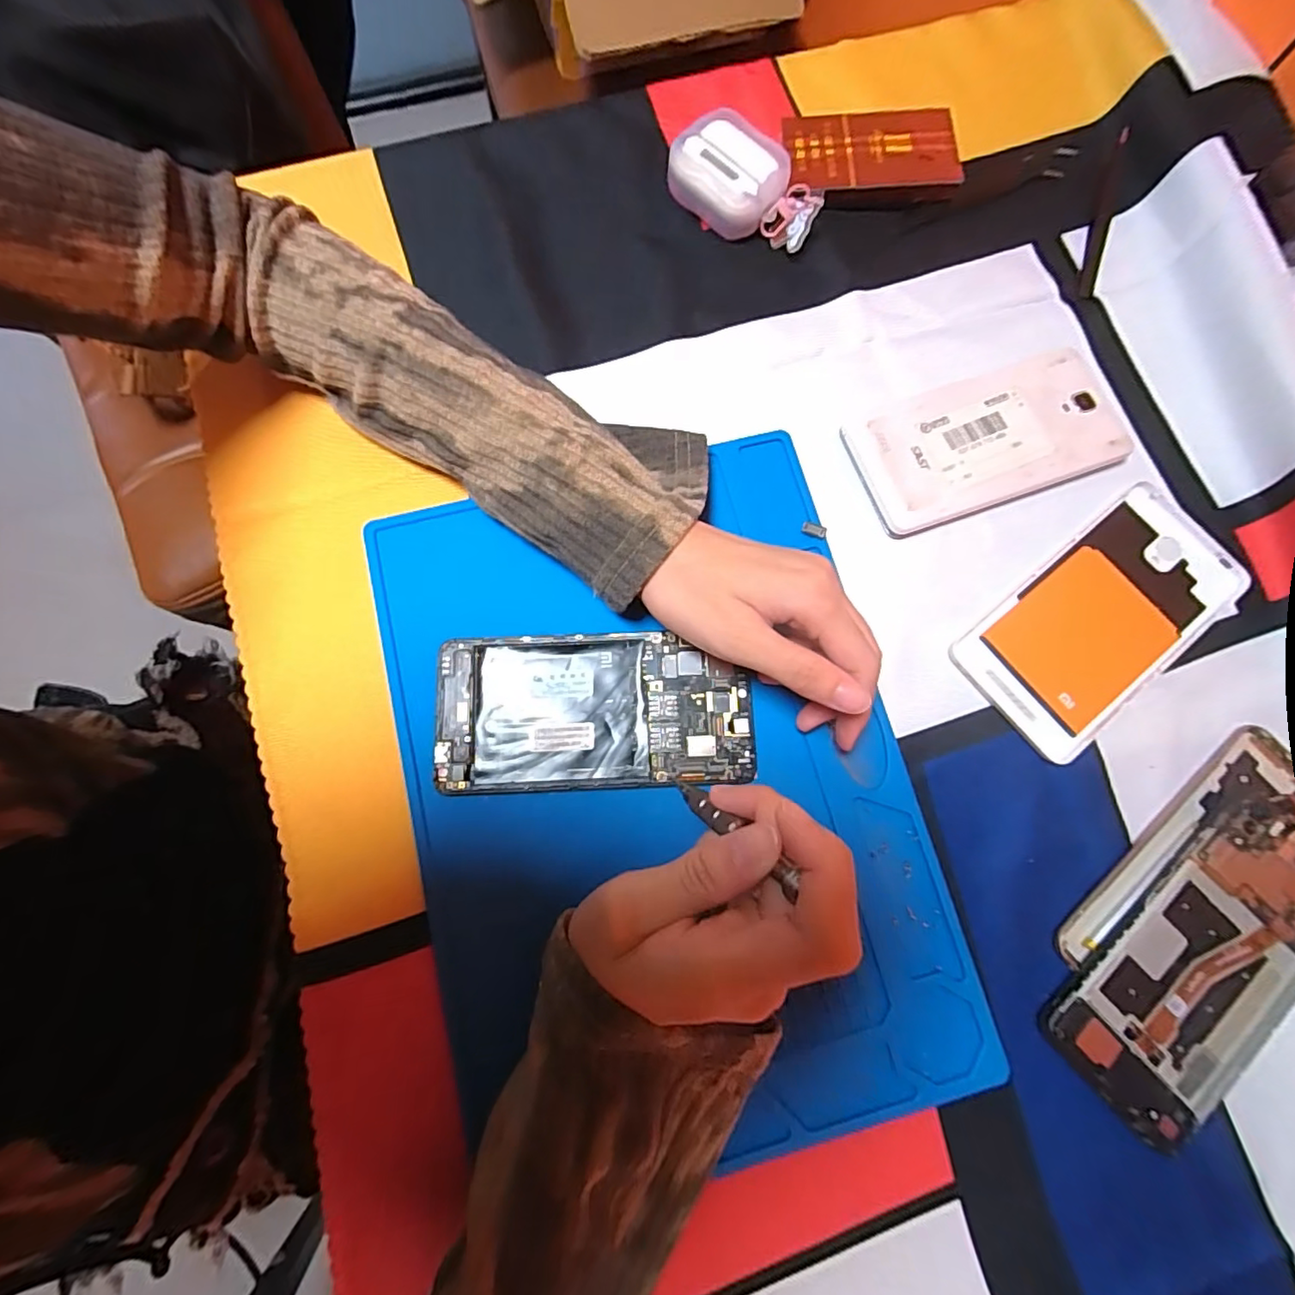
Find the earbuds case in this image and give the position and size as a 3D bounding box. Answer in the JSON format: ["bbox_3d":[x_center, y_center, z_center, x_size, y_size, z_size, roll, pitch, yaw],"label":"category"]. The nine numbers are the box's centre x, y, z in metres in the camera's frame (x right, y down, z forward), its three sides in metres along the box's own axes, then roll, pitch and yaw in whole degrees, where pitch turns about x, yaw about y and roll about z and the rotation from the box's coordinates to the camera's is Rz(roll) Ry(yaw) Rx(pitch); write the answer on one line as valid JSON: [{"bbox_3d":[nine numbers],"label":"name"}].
[{"bbox_3d":[0.057,-0.268,0.335,0.090,0.030,0.047,28,79,5],"label":"earbuds case"}]

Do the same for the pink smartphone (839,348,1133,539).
[{"bbox_3d":[0.182,-0.110,0.309,0.144,0.011,0.068,-20,79,-5],"label":"pink smartphone"}]

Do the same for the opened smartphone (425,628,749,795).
[{"bbox_3d":[-0.025,0.031,0.273,0.146,0.005,0.073,1,78,0],"label":"opened smartphone"}]

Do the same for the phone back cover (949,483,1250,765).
[{"bbox_3d":[0.234,-0.016,0.294,0.153,0.004,0.076,-38,81,-8],"label":"phone back cover"}]

